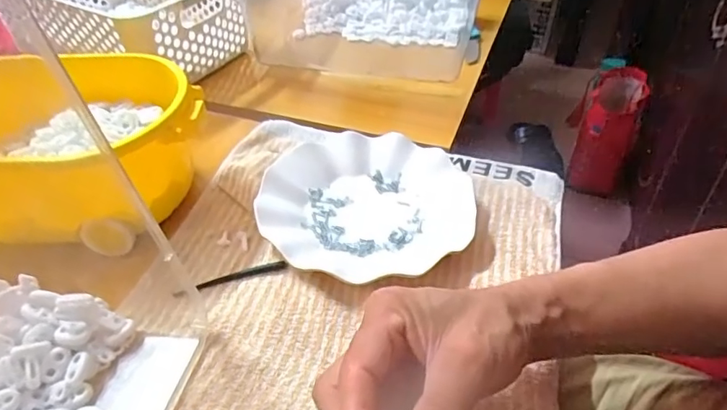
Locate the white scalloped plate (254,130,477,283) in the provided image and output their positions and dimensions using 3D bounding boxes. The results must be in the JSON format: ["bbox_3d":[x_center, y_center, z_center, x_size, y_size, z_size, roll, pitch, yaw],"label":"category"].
[{"bbox_3d":[0.003,-0.009,0.473,0.179,0.025,0.179,-1,41,1],"label":"white scalloped plate"}]

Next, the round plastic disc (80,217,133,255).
[{"bbox_3d":[-0.208,0.025,0.426,0.039,0.037,0.005,-7,41,-6],"label":"round plastic disc"}]

